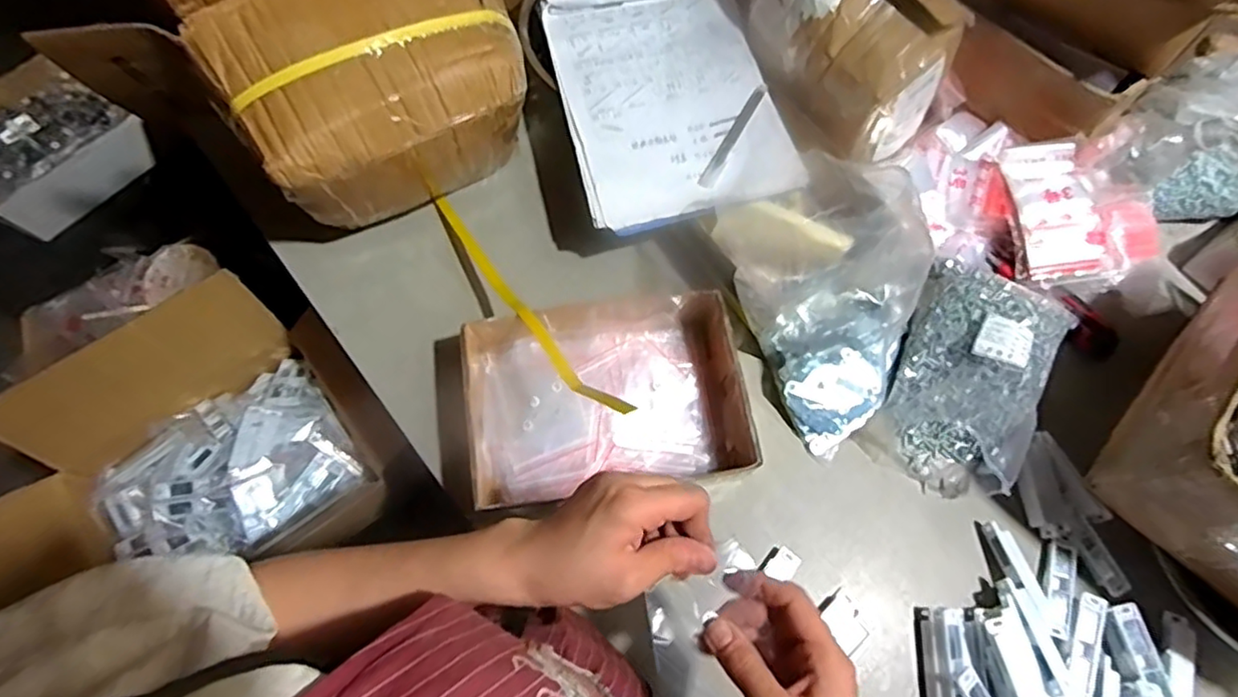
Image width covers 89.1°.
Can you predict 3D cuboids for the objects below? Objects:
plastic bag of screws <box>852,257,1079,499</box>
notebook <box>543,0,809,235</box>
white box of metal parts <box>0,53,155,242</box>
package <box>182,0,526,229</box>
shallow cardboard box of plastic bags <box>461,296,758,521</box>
[{"bbox_3d":[0.345,0.026,0.615,0.134,0.089,0.218,29,71,9],"label":"plastic bag of screws"},{"bbox_3d":[0.046,-0.280,0.669,0.217,0.020,0.307,-14,70,-7],"label":"notebook"},{"bbox_3d":[-0.874,-0.315,0.962,0.228,0.083,0.235,40,74,13],"label":"white box of metal parts"},{"bbox_3d":[-0.216,-0.234,0.604,0.247,0.186,0.149,-31,73,-12],"label":"package"},{"bbox_3d":[-0.012,0.044,0.600,0.251,0.069,0.187,-13,70,-6],"label":"shallow cardboard box of plastic bags"}]

